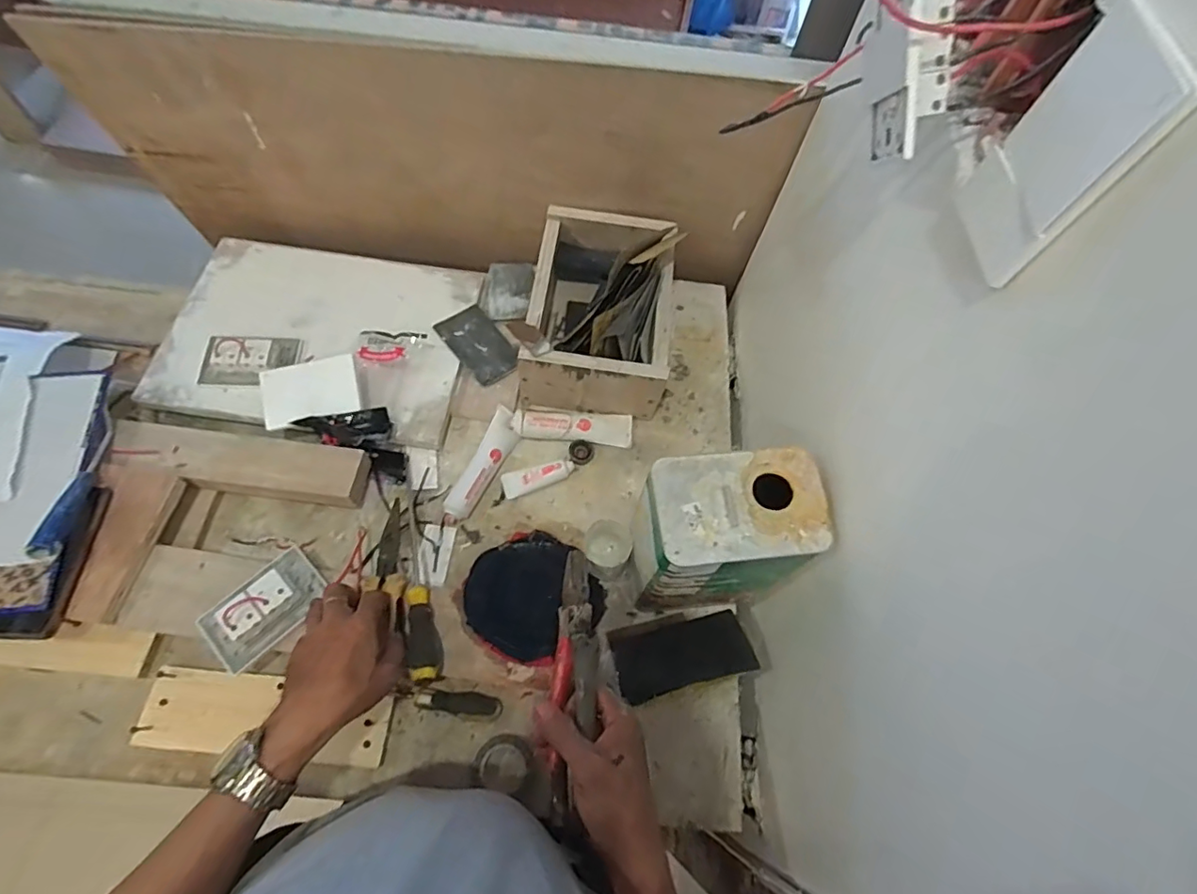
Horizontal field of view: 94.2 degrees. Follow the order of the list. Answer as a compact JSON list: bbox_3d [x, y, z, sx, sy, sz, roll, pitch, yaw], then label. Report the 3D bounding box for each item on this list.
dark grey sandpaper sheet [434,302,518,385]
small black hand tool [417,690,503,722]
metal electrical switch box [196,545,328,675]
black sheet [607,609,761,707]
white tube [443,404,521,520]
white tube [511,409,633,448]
[{"bbox_3d":[-0.172,-0.149,0.794,0.074,0.014,0.120,-34,71,-19],"label":"dark grey sandpaper sheet"},{"bbox_3d":[-0.150,0.279,0.604,0.087,0.022,0.024,8,63,1],"label":"small black hand tool"},{"bbox_3d":[-0.350,0.162,0.573,0.073,0.035,0.117,43,69,15],"label":"metal electrical switch box"},{"bbox_3d":[0.099,0.245,0.663,0.158,0.019,0.078,-12,66,-10],"label":"black sheet"},{"bbox_3d":[-0.150,0.023,0.732,0.038,0.034,0.160,24,65,7],"label":"white tube"},{"bbox_3d":[-0.032,-0.028,0.763,0.166,0.022,0.045,4,62,-16],"label":"white tube"}]

